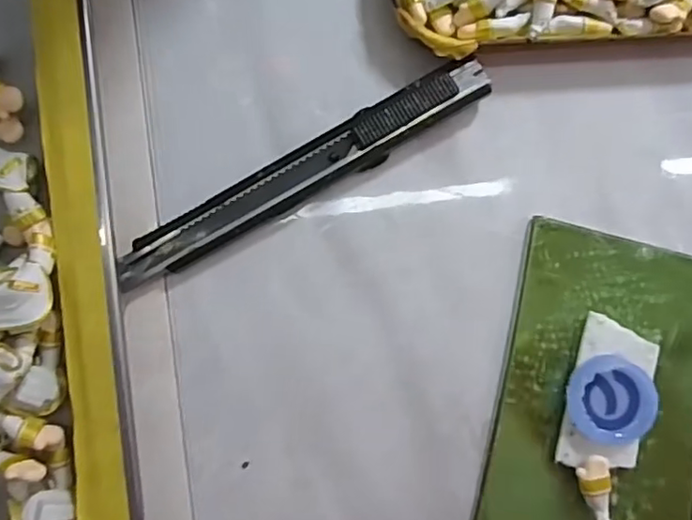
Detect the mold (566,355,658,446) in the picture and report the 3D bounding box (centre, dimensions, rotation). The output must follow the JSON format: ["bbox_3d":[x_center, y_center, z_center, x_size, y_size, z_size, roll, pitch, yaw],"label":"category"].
[{"bbox_3d":[0.083,0.043,0.188,0.027,0.007,0.026,0,87,-2],"label":"mold"}]

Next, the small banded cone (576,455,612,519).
[{"bbox_3d":[0.078,0.072,0.187,0.010,0.006,0.022,-13,88,-3],"label":"small banded cone"}]

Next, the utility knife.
[{"bbox_3d":[-0.013,-0.028,0.193,0.129,0.010,0.016,-28,89,-3],"label":"utility knife"}]

